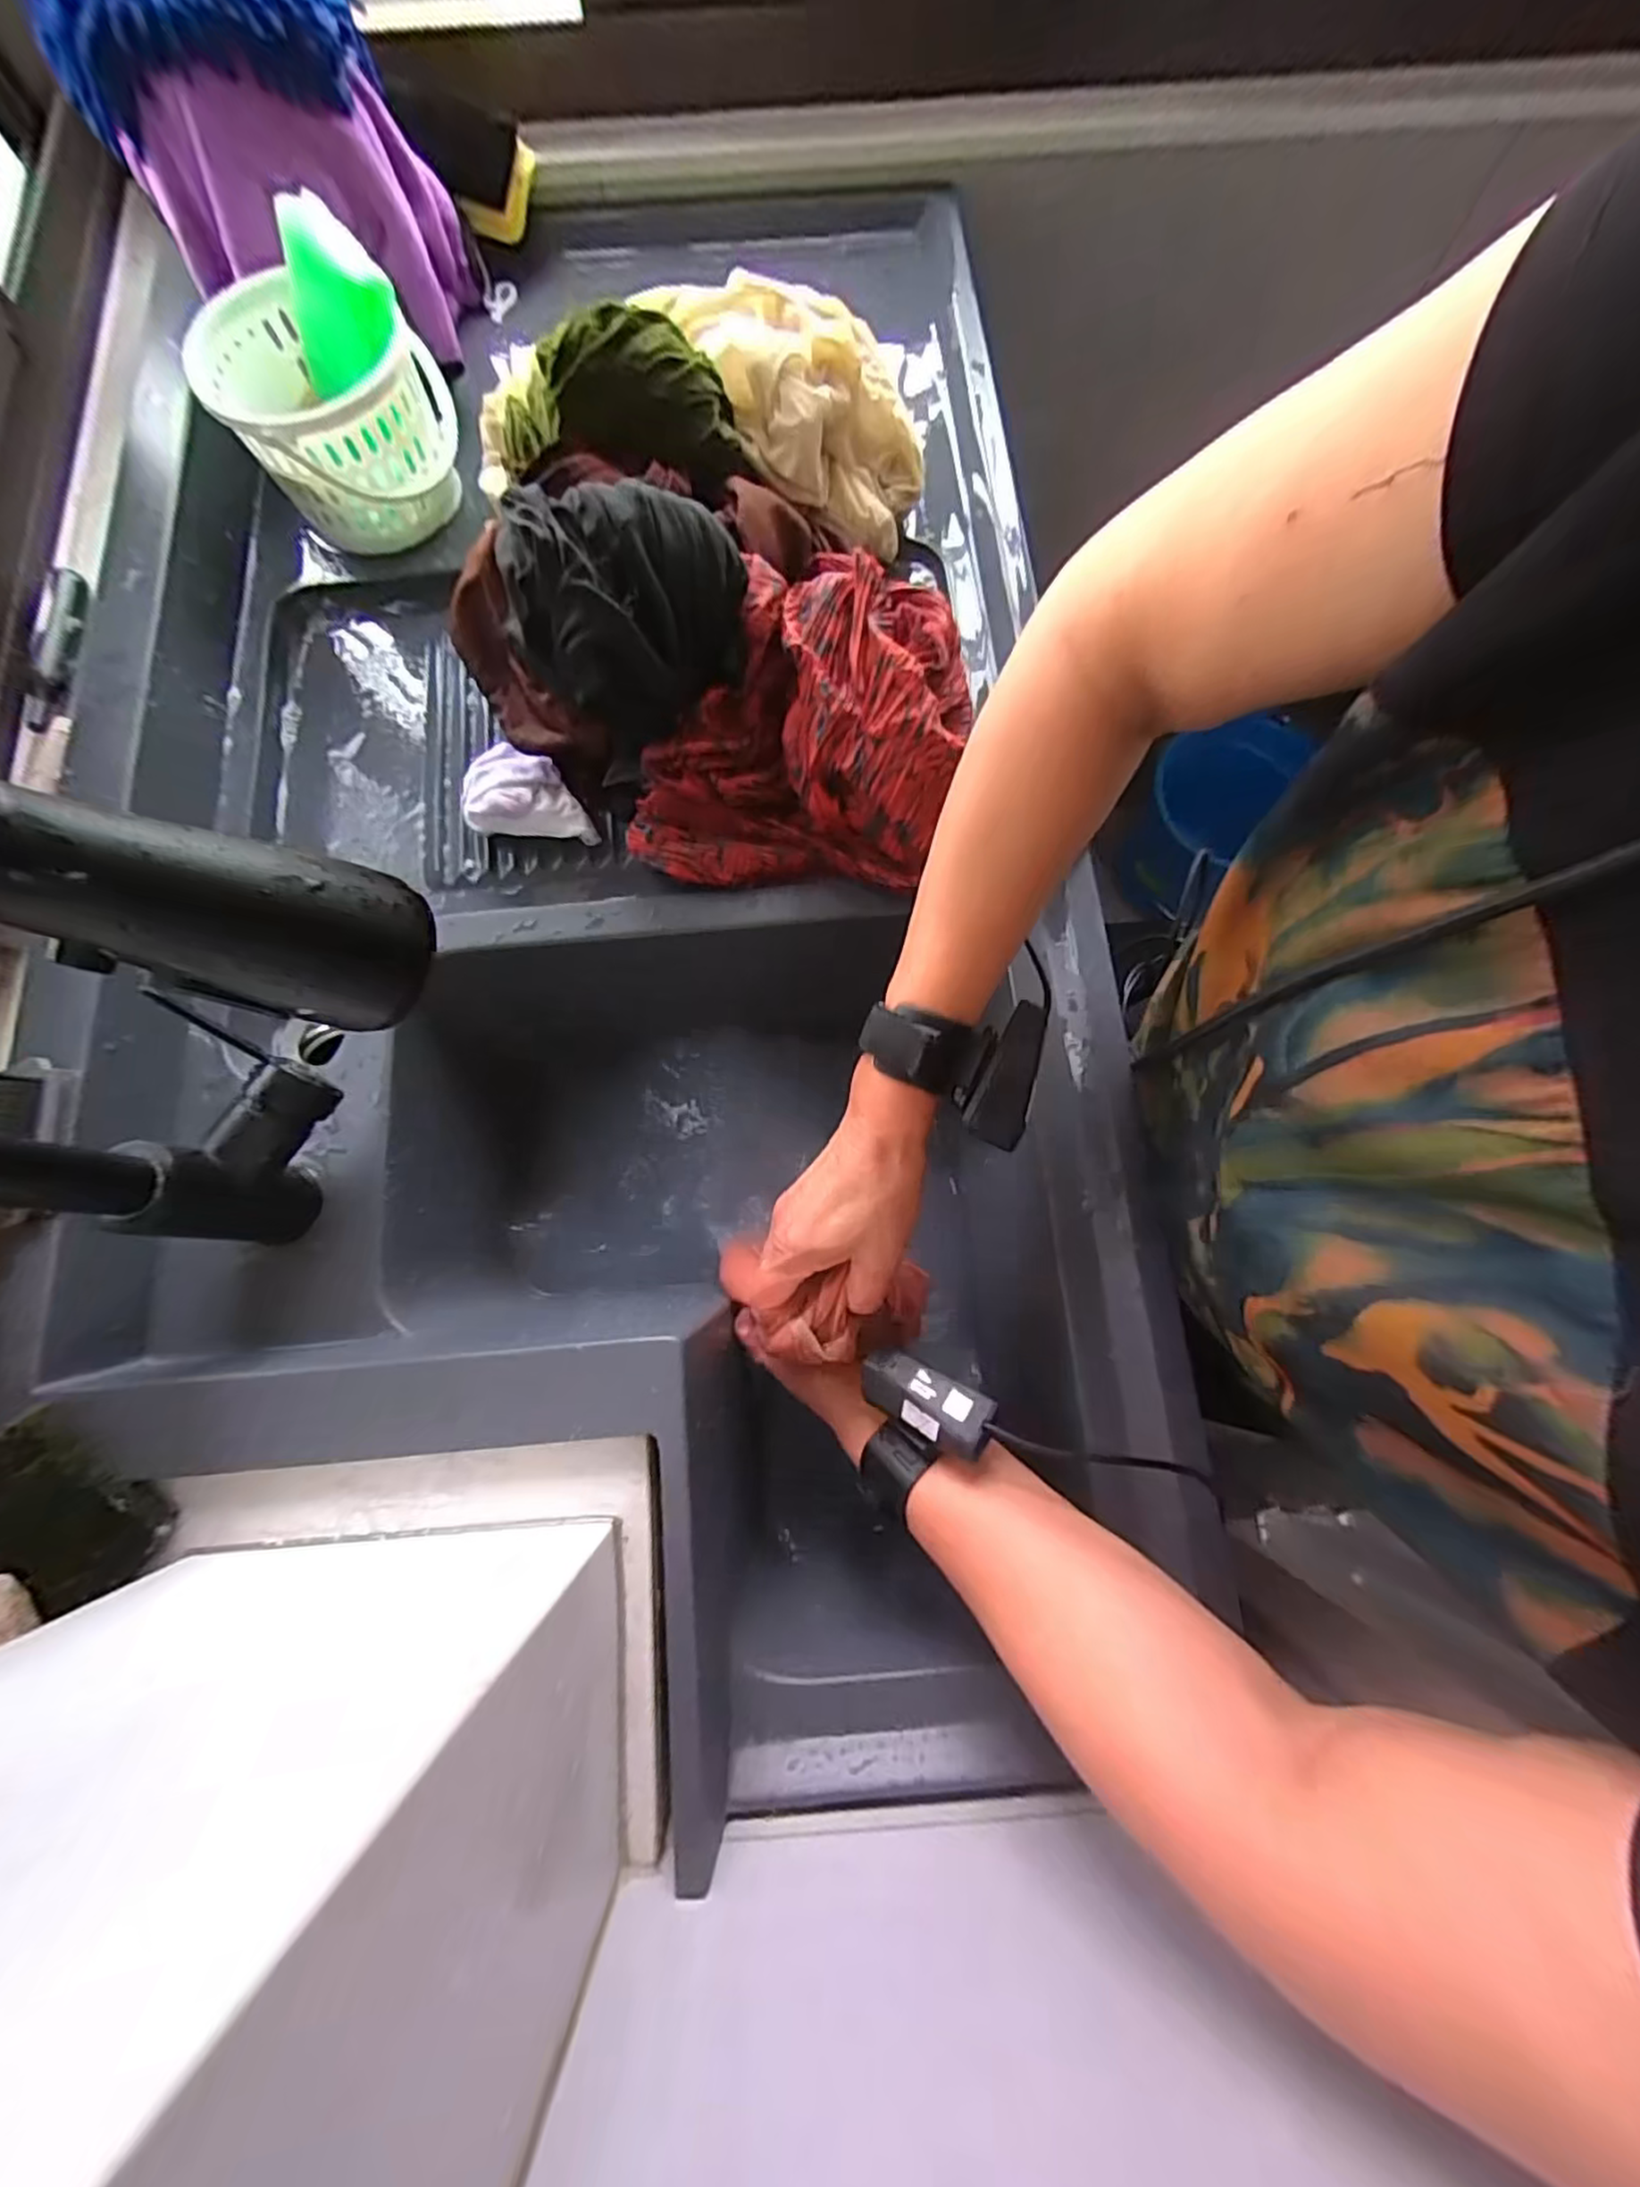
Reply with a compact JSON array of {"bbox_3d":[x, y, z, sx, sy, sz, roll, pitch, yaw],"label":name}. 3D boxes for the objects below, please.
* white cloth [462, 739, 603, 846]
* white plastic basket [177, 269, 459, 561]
[{"bbox_3d":[-0.194,-0.202,0.467,0.082,0.046,0.050,3,76,0],"label":"white cloth"},{"bbox_3d":[-0.332,-0.473,0.485,0.140,0.092,0.132,0,76,-1],"label":"white plastic basket"}]

